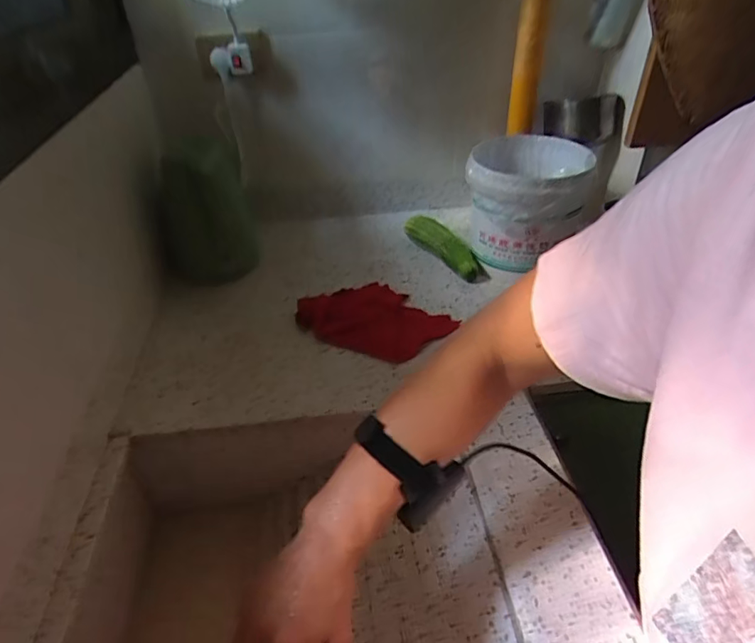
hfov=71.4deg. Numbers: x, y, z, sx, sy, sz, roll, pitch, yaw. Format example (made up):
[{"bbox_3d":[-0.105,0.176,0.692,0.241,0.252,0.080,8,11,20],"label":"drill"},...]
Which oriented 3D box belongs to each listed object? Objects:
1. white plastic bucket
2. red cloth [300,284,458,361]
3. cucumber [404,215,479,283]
[{"bbox_3d":[0.271,-0.201,0.953,0.186,0.200,0.218,18,40,23],"label":"white plastic bucket"},{"bbox_3d":[-0.007,-0.008,0.858,0.208,0.020,0.179,30,47,34],"label":"red cloth"},{"bbox_3d":[0.127,-0.144,1.001,0.048,0.054,0.188,-21,41,-24],"label":"cucumber"}]

